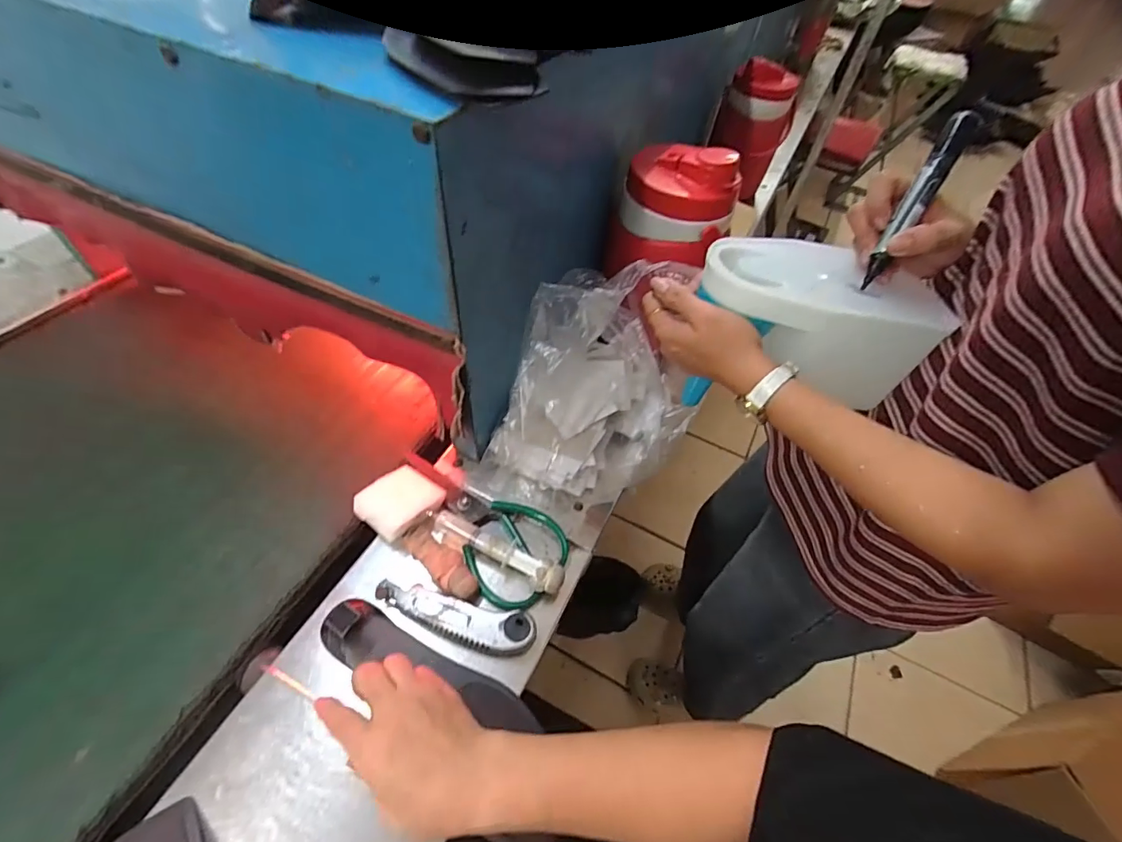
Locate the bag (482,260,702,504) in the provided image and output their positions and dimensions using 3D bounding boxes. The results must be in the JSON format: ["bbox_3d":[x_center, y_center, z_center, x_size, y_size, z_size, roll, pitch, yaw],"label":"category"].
[{"bbox_3d":[0.047,-0.031,0.501,0.174,0.176,0.215,24,54,14],"label":"bag"}]

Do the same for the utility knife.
[{"bbox_3d":[-0.095,0.176,0.425,0.144,0.015,0.037,13,52,5],"label":"utility knife"}]

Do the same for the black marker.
[{"bbox_3d":[0.272,-0.166,0.367,0.018,0.132,0.015,30,16,18],"label":"black marker"}]

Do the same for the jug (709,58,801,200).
[{"bbox_3d":[0.361,-0.557,0.932,0.115,0.213,0.113,-33,61,-26],"label":"jug"}]

